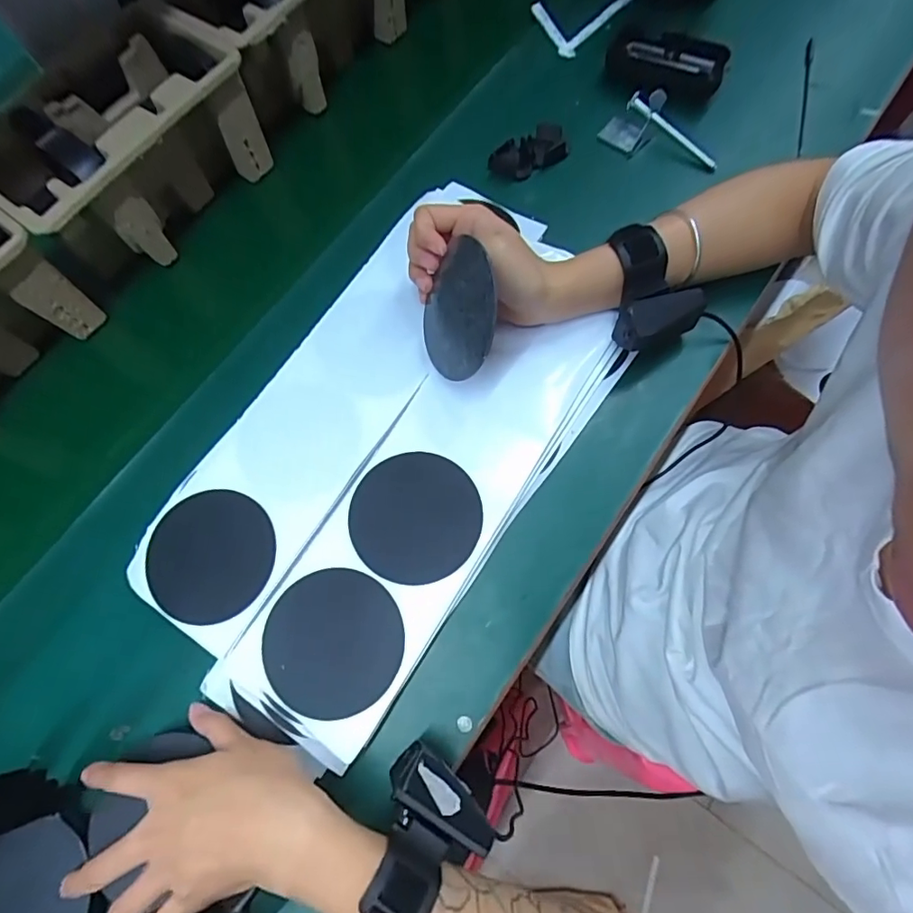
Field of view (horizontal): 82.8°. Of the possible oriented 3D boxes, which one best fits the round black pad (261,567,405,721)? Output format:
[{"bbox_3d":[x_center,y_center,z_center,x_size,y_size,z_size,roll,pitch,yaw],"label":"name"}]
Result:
[{"bbox_3d":[-0.084,0.125,0.352,0.092,0.011,0.091,0,76,1],"label":"round black pad"}]

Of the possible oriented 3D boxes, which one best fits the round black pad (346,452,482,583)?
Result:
[{"bbox_3d":[-0.030,0.043,0.372,0.091,0.010,0.091,0,76,1],"label":"round black pad"}]

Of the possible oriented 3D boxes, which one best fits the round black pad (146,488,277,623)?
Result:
[{"bbox_3d":[-0.179,0.071,0.376,0.091,0.007,0.092,0,76,1],"label":"round black pad"}]

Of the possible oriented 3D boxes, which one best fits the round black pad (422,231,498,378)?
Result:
[{"bbox_3d":[0.000,-0.097,0.355,0.005,0.090,0.088,-3,53,-28],"label":"round black pad"}]

